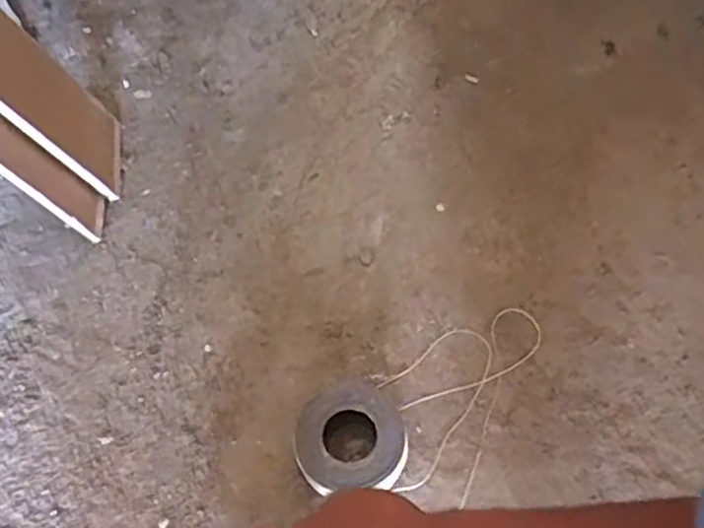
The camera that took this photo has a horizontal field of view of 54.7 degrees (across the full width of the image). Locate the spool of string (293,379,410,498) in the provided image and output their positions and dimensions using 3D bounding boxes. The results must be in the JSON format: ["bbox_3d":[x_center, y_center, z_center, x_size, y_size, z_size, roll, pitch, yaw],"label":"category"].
[{"bbox_3d":[0.001,0.137,0.538,0.087,0.038,0.081,-1,61,2],"label":"spool of string"}]

